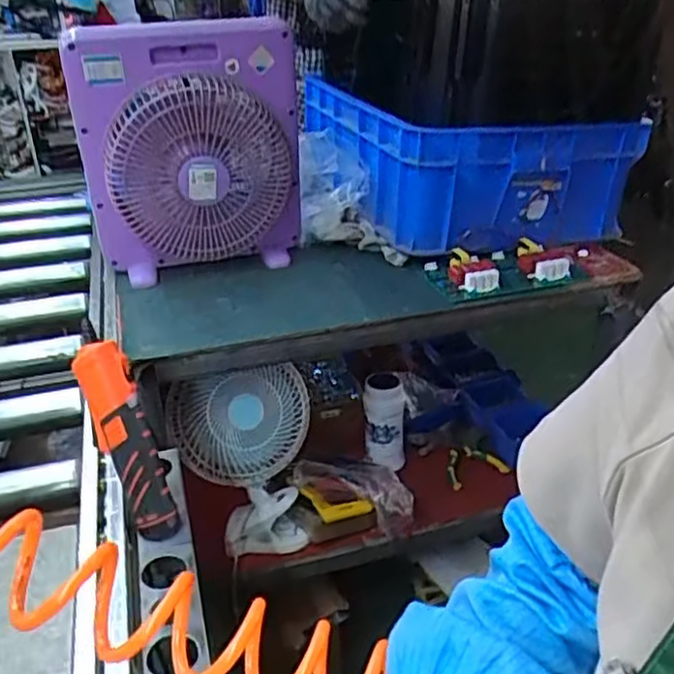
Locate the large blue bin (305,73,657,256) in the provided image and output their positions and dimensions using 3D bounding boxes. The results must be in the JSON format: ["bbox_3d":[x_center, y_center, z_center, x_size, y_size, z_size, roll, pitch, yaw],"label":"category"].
[{"bbox_3d":[0.197,-0.343,1.245,0.396,0.179,0.518,-11,31,-17],"label":"large blue bin"}]

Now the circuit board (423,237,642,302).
[{"bbox_3d":[0.297,-0.113,1.050,0.322,0.041,0.119,-8,30,-11],"label":"circuit board"}]

